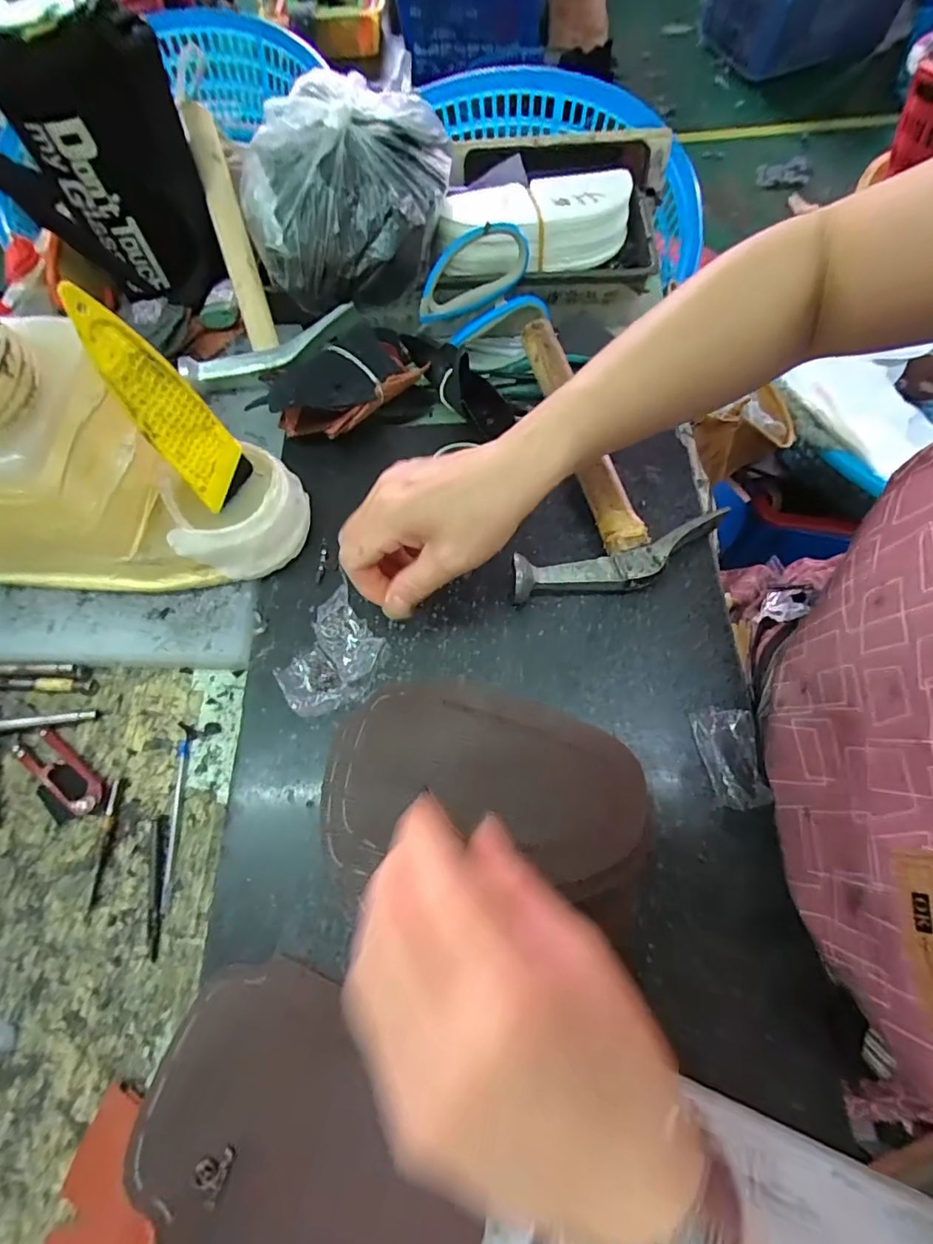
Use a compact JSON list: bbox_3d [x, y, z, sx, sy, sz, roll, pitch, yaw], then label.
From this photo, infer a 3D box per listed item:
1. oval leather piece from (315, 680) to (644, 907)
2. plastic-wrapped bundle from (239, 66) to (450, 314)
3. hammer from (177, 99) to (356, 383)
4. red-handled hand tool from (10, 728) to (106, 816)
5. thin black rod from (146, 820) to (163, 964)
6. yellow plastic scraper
[{"bbox_3d":[0.011,0.089,0.291,0.171,0.012,0.098,4,68,4],"label":"oval leather piece"},{"bbox_3d":[-0.089,-0.314,0.390,0.127,0.096,0.127,-1,67,2],"label":"plastic-wrapped bundle"},{"bbox_3d":[-0.180,-0.306,0.419,0.131,0.023,0.236,-16,85,-4],"label":"hammer"},{"bbox_3d":[-0.257,0.092,0.329,0.073,0.004,0.024,33,72,15],"label":"red-handled hand tool"},{"bbox_3d":[-0.184,0.156,0.308,0.008,0.004,0.074,-13,67,-3],"label":"thin black rod"},{"bbox_3d":[-0.167,-0.119,0.292,0.005,0.126,0.040,26,68,30],"label":"yellow plastic scraper"}]

